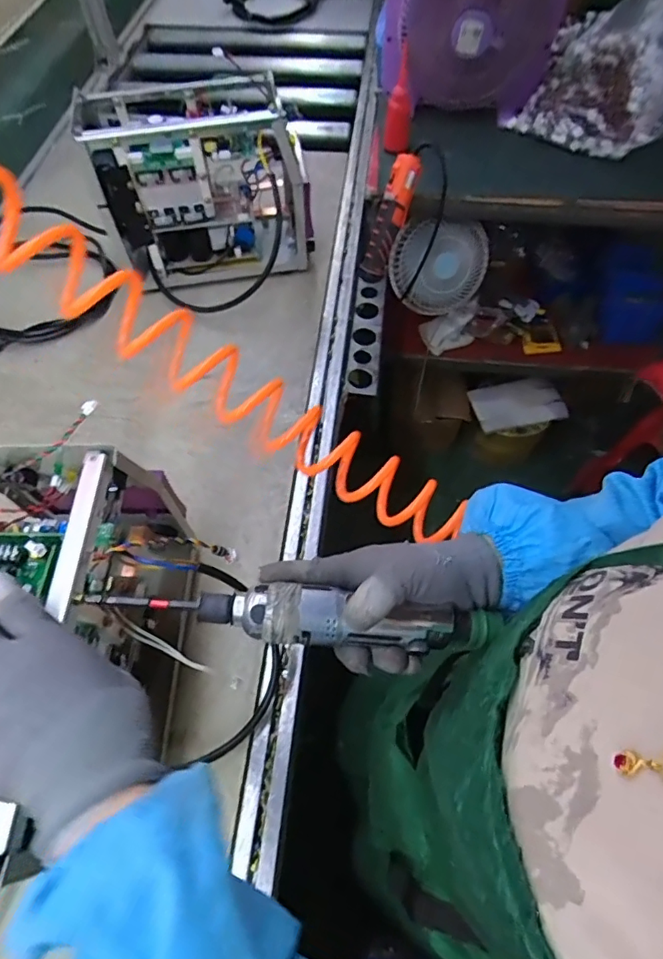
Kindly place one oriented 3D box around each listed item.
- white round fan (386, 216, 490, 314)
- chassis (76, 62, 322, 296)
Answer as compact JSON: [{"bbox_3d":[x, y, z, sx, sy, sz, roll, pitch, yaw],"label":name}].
[{"bbox_3d":[0.232,-0.455,1.099,0.211,0.201,0.087,4,61,2],"label":"white round fan"},{"bbox_3d":[-0.196,-0.450,0.798,0.301,0.234,0.160,-11,61,-6],"label":"chassis"}]

